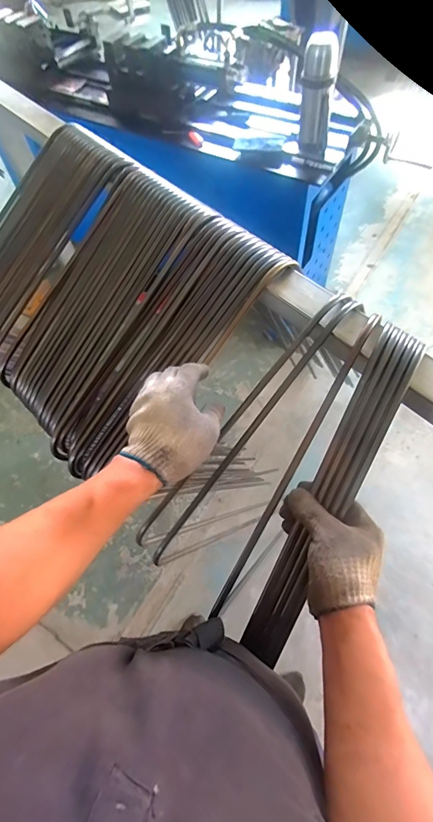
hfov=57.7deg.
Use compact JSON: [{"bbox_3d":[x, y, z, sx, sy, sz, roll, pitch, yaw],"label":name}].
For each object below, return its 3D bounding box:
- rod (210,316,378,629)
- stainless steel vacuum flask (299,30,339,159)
[{"bbox_3d":[0.094,0.069,0.477,0.011,0.018,0.411,29,94,16],"label":"rod"},{"bbox_3d":[0.297,-0.916,1.165,0.105,0.280,0.081,6,65,6],"label":"stainless steel vacuum flask"}]

